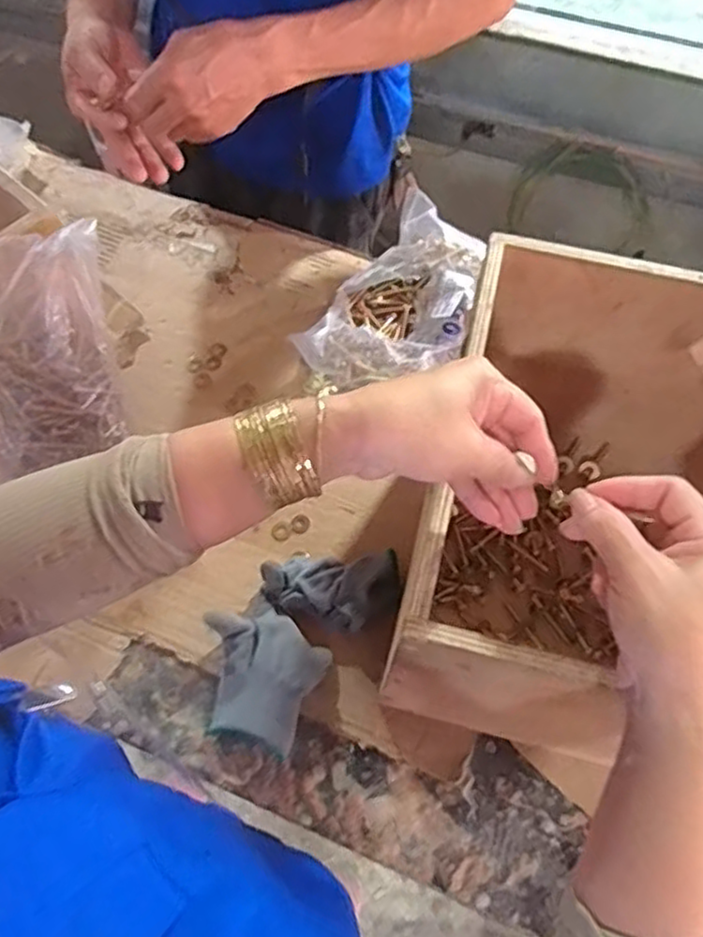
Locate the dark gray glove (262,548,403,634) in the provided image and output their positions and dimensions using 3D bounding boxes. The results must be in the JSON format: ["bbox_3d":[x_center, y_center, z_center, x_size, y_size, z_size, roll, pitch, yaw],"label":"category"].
[{"bbox_3d":[-0.017,0.112,0.621,0.119,0.040,0.061,-6,62,-4],"label":"dark gray glove"}]

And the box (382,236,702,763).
[{"bbox_3d":[0.192,0.038,0.545,0.252,0.223,0.321,14,63,6],"label":"box"}]

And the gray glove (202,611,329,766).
[{"bbox_3d":[-0.078,0.176,0.590,0.102,0.036,0.104,15,63,7],"label":"gray glove"}]

